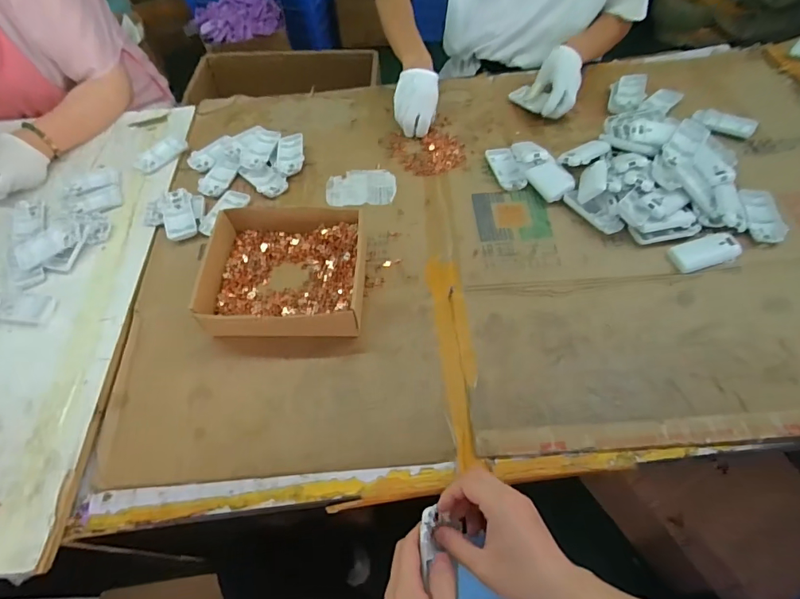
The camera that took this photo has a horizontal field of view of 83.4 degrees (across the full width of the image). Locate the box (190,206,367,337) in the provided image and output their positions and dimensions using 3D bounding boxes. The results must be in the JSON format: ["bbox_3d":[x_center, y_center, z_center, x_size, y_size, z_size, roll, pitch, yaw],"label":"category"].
[{"bbox_3d":[-0.164,-0.048,0.641,0.228,0.069,0.207,-3,58,-1],"label":"box"}]

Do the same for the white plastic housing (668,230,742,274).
[{"bbox_3d":[0.445,-0.069,0.657,0.099,0.021,0.052,-13,59,-8],"label":"white plastic housing"}]

